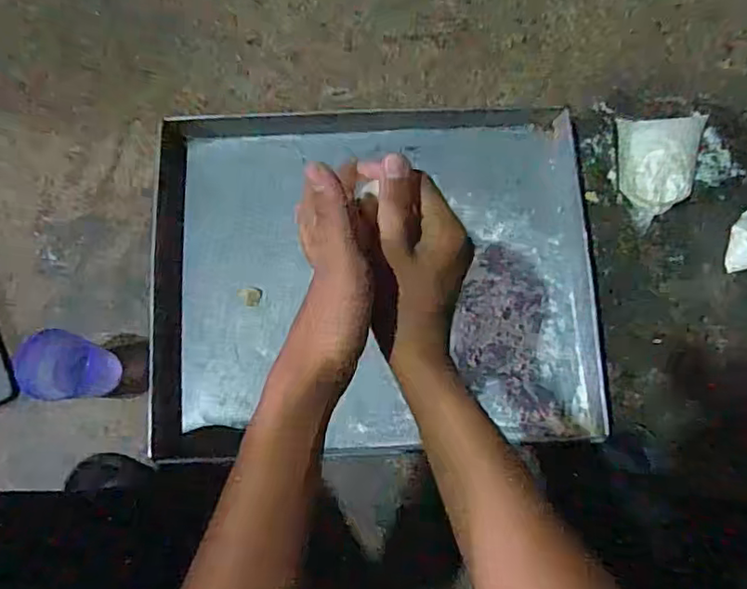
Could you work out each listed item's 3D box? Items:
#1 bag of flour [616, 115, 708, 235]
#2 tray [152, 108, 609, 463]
[{"bbox_3d":[0.360,-0.161,0.759,0.104,0.074,0.147,18,77,4],"label":"bag of flour"},{"bbox_3d":[0.003,-0.032,0.732,0.525,0.050,0.428,-3,76,-1],"label":"tray"}]

